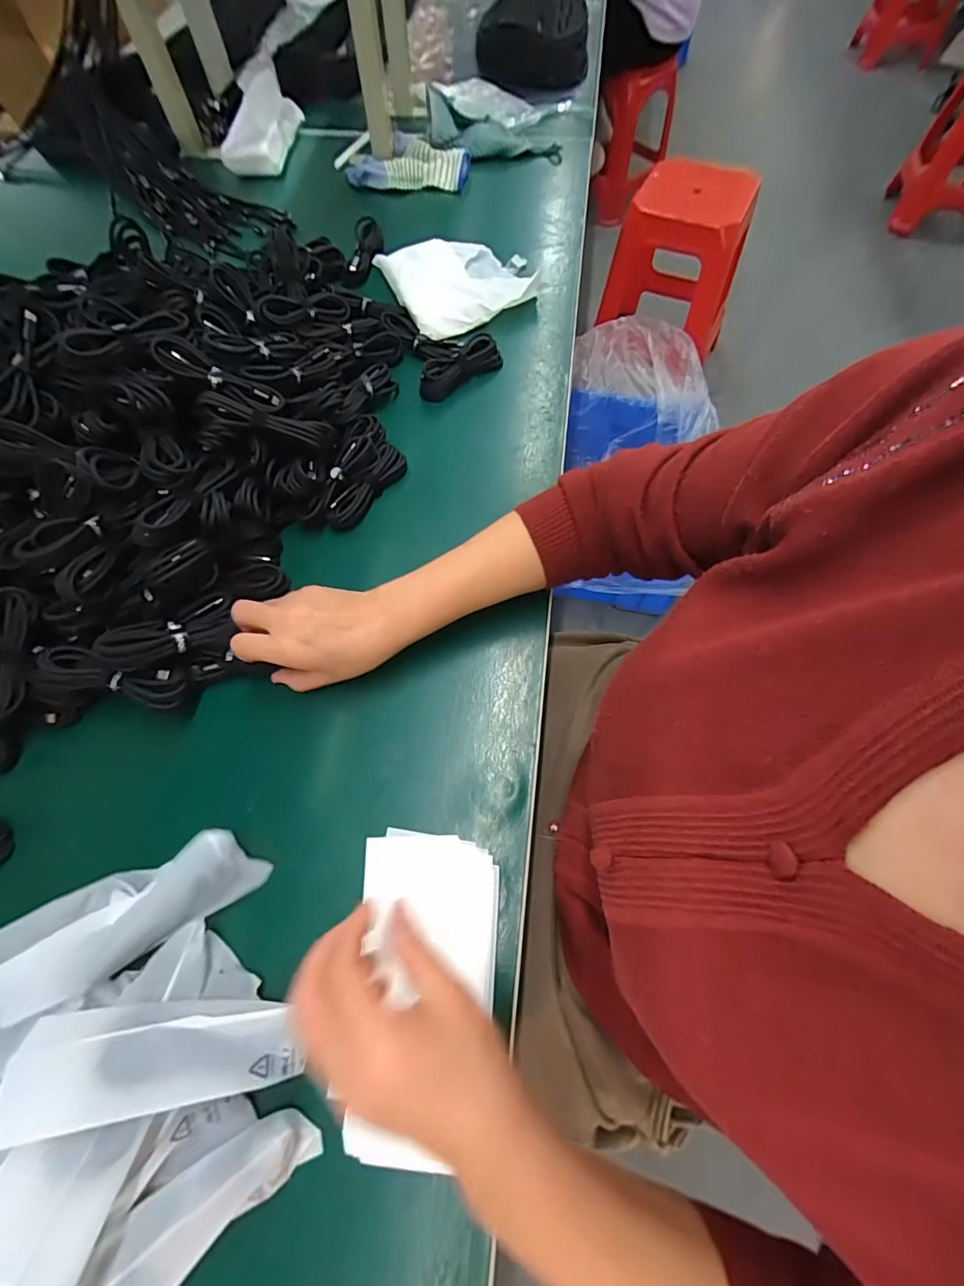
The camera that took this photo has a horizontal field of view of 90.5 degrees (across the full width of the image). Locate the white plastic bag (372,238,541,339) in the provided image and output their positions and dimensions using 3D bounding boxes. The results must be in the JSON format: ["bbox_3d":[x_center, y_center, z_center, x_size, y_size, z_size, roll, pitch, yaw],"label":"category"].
[{"bbox_3d":[-0.023,-0.489,0.629,0.193,0.033,0.172,-22,67,-8],"label":"white plastic bag"}]

